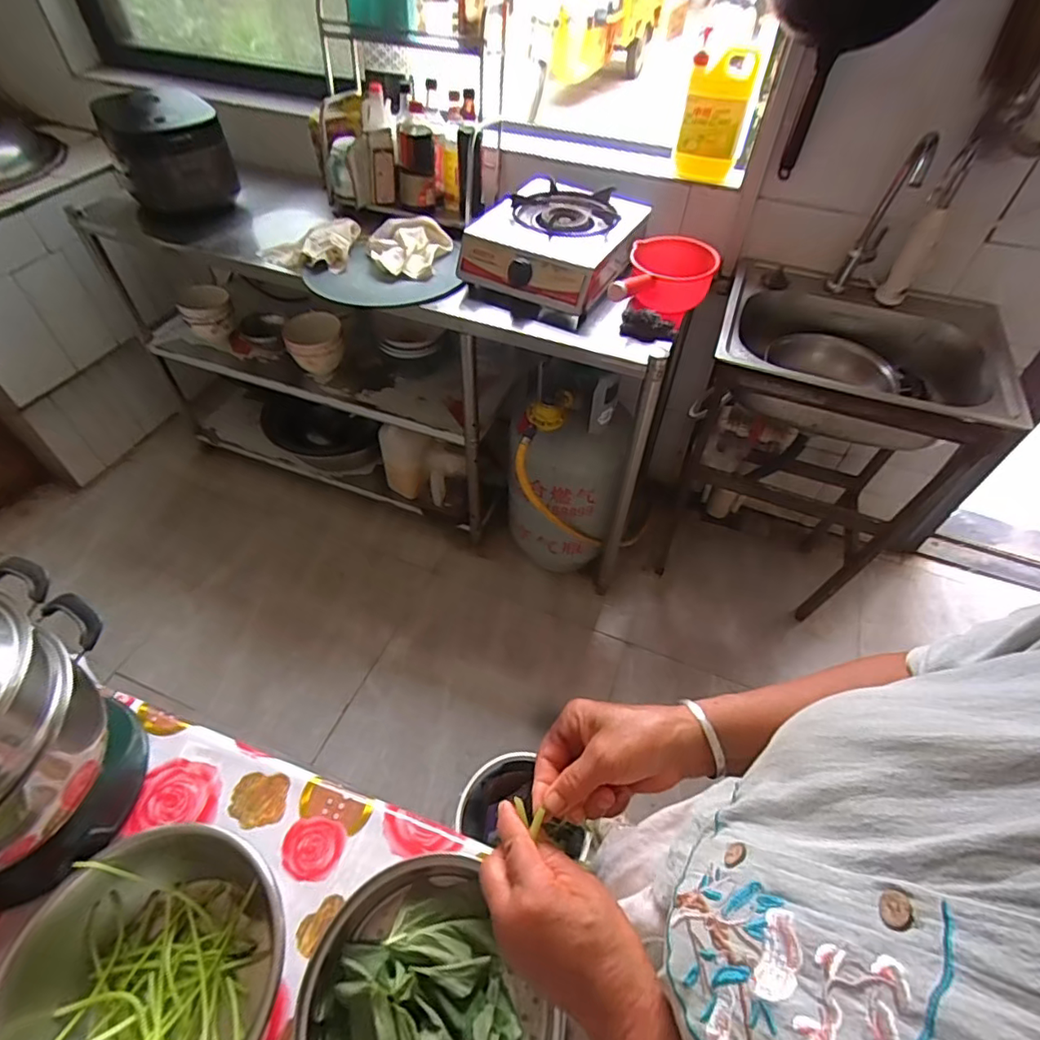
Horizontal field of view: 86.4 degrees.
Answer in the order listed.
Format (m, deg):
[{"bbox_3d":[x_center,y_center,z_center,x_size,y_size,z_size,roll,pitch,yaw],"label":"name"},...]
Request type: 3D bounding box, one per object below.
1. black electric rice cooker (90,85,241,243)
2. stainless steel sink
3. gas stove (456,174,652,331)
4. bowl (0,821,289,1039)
[{"bbox_3d":[-0.842,-0.868,1.331,0.236,0.243,0.300,-26,56,-22],"label":"black electric rice cooker"},{"bbox_3d":[0.734,-0.347,1.218,0.585,0.185,0.430,16,51,11],"label":"stainless steel sink"},{"bbox_3d":[0.075,-0.585,1.192,0.304,0.126,0.388,25,53,17],"label":"gas stove"},{"bbox_3d":[-0.404,0.497,0.608,0.273,0.138,0.271,1,50,-1],"label":"bowl"}]

